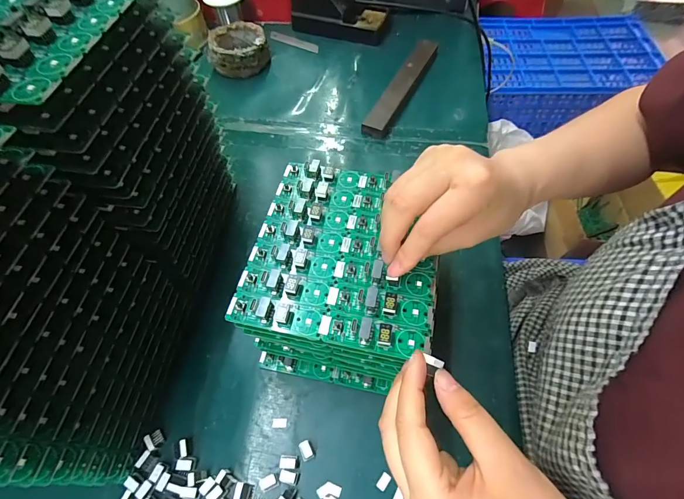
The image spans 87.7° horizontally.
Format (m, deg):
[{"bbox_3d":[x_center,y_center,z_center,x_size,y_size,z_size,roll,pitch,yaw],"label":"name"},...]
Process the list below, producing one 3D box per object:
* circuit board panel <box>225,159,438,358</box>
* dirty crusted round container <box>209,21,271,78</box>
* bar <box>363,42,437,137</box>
[{"bbox_3d":[0.002,-0.004,0.266,0.134,0.014,0.145,10,60,7],"label":"circuit board panel"},{"bbox_3d":[-0.156,-0.305,0.541,0.085,0.040,0.084,-1,58,1],"label":"dirty crusted round container"},{"bbox_3d":[0.085,-0.233,0.500,0.034,0.019,0.209,23,62,15],"label":"bar"}]

